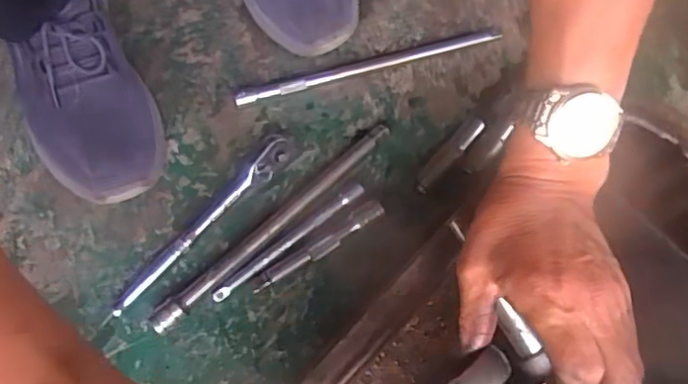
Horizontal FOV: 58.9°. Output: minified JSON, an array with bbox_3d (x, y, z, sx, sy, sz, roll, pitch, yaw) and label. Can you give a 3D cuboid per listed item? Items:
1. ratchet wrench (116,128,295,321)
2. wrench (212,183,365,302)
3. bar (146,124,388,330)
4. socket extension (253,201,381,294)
[{"bbox_3d":[-0.116,0.025,0.509,0.024,0.024,0.199,41,77,12],"label":"ratchet wrench"},{"bbox_3d":[-0.045,0.041,0.506,0.151,0.006,0.010,-37,76,-11],"label":"wrench"},{"bbox_3d":[-0.058,0.025,0.511,0.249,0.020,0.016,-42,77,-12],"label":"bar"},{"bbox_3d":[-0.021,0.045,0.501,0.122,0.013,0.015,-34,75,-10],"label":"socket extension"}]

